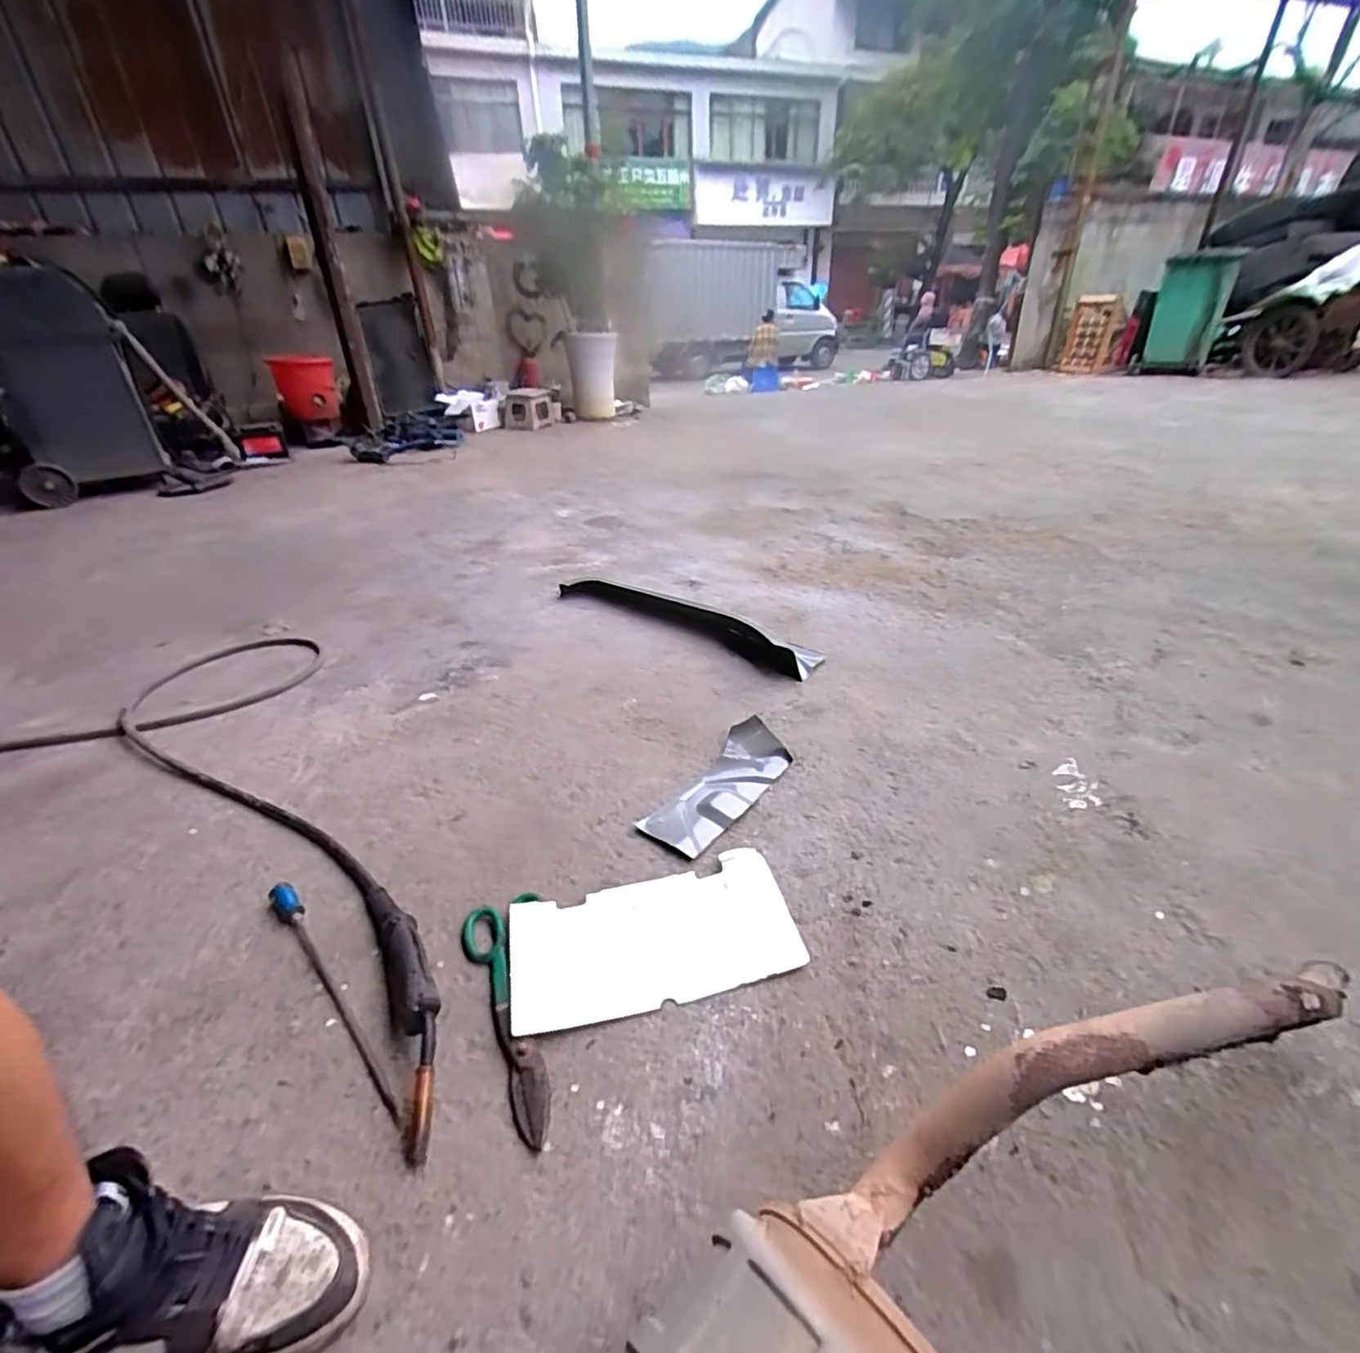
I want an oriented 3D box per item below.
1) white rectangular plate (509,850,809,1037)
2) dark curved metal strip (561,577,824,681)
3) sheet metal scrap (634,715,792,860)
[{"bbox_3d":[-0.034,0.323,0.785,0.340,0.017,0.175,-10,29,-12],"label":"white rectangular plate"},{"bbox_3d":[-0.008,-0.152,1.590,0.789,0.061,0.118,21,37,38],"label":"dark curved metal strip"},{"bbox_3d":[0.073,0.174,1.032,0.122,0.030,0.313,16,34,32],"label":"sheet metal scrap"}]

